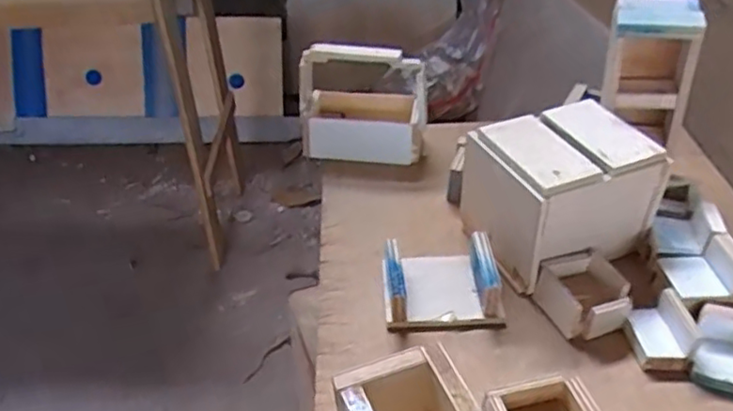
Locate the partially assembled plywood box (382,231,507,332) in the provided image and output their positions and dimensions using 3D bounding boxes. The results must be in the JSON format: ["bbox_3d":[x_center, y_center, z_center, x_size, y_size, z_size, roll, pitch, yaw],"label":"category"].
[{"bbox_3d":[0.078,0.075,0.677,0.121,0.050,0.104,-2,37,1],"label":"partially assembled plywood box"}]

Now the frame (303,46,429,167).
[{"bbox_3d":[-0.004,-0.142,0.869,0.161,0.155,0.094,1,37,5],"label":"frame"}]

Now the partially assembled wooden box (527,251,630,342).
[{"bbox_3d":[0.221,0.093,0.653,0.086,0.043,0.079,-15,39,-16],"label":"partially assembled wooden box"}]

